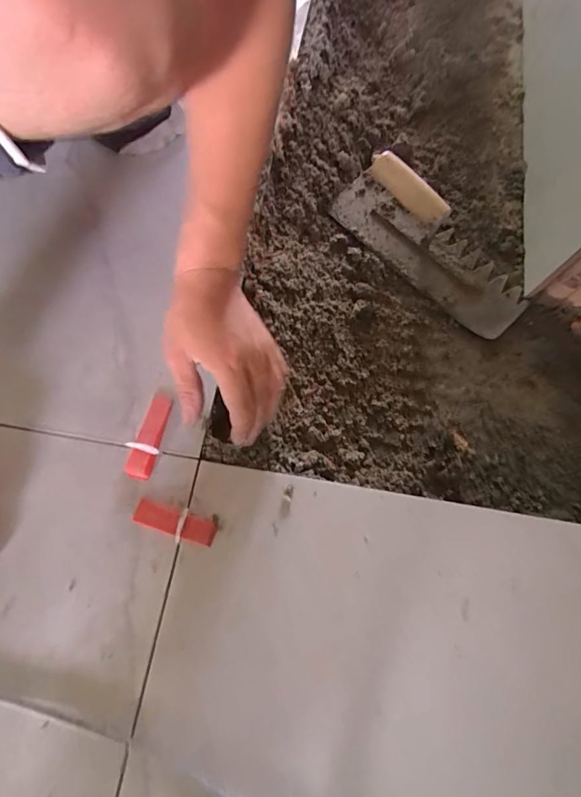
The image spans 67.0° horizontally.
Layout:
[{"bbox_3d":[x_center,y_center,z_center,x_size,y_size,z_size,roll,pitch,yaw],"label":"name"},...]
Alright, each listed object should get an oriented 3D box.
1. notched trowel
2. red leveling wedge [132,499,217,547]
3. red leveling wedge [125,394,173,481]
[{"bbox_3d":[0.179,-0.206,0.541,0.277,0.100,0.102,40,75,14],"label":"notched trowel"},{"bbox_3d":[-0.102,0.108,0.385,0.074,0.012,0.021,17,69,6],"label":"red leveling wedge"},{"bbox_3d":[-0.133,0.034,0.413,0.023,0.017,0.083,9,69,3],"label":"red leveling wedge"}]

